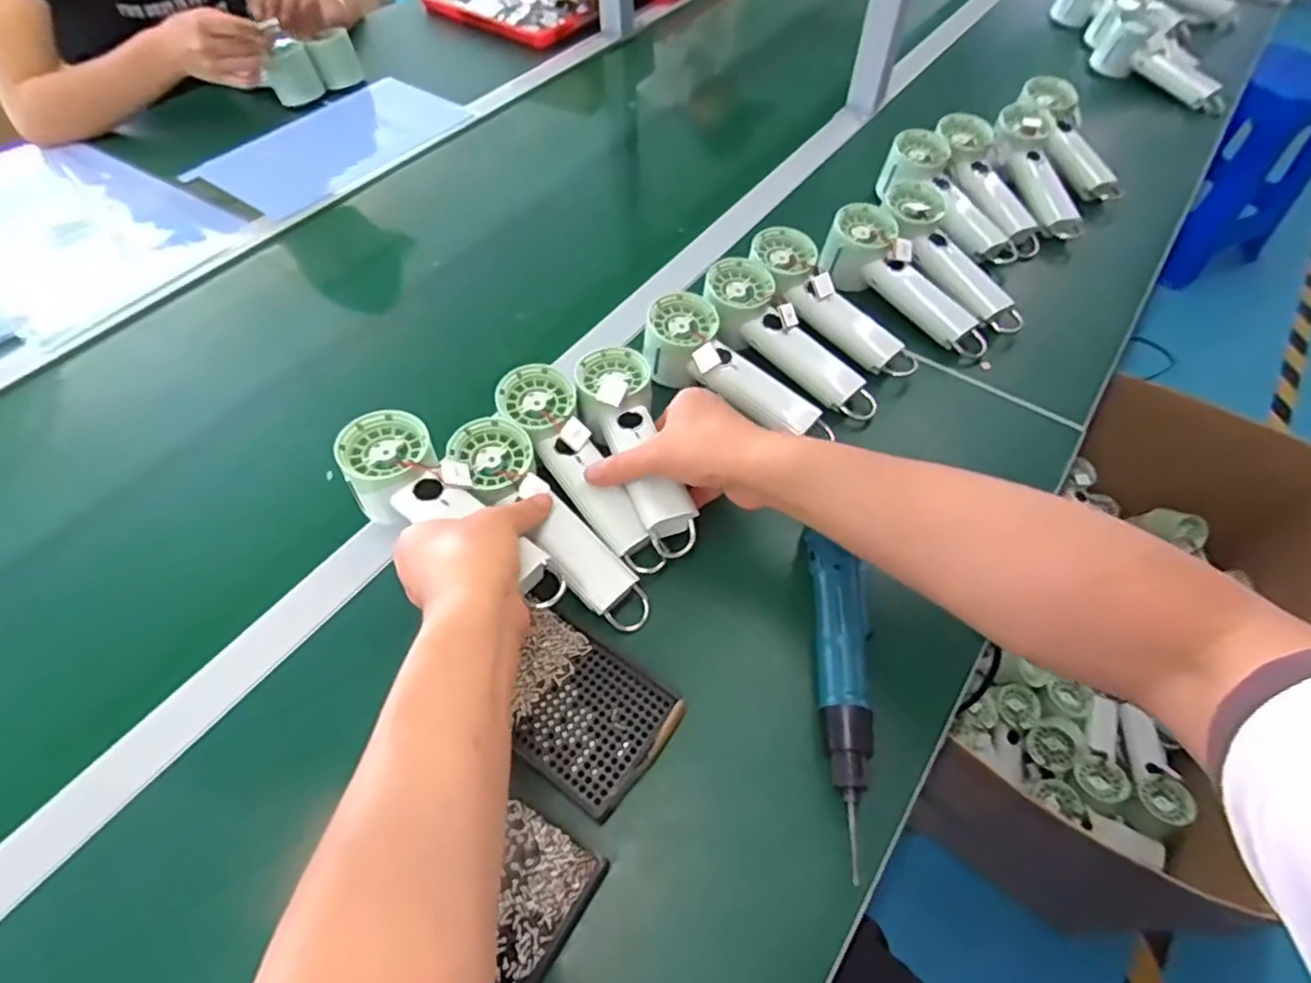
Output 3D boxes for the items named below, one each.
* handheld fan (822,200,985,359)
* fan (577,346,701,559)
[{"bbox_3d":[0.248,-0.205,0.635,0.071,0.053,0.199,-37,78,-22],"label":"handheld fan"},{"bbox_3d":[-0.013,-0.041,0.507,0.058,0.044,0.189,-17,62,-11],"label":"fan"}]

